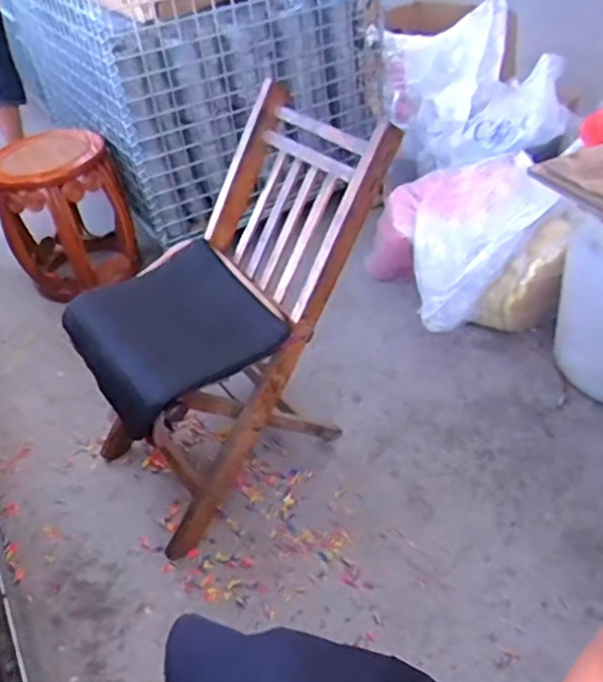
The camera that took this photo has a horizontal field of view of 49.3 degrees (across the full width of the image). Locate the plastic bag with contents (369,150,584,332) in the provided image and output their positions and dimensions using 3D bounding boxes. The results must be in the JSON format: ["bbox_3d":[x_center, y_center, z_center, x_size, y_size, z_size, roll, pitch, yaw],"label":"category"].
[{"bbox_3d":[0.377,-0.226,1.535,0.307,0.307,0.410,-18,41,-13],"label":"plastic bag with contents"}]

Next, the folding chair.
[{"bbox_3d":[-0.138,-0.038,1.230,0.533,0.596,0.373,-28,44,-24],"label":"folding chair"}]

